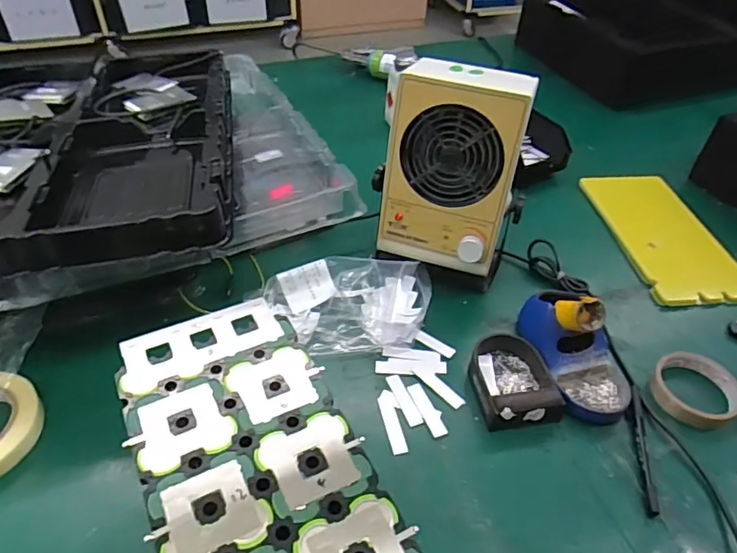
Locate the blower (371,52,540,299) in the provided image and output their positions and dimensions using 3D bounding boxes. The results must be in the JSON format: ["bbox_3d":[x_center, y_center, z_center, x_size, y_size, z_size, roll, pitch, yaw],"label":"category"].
[{"bbox_3d":[0.097,-0.108,0.638,0.157,0.237,0.106,17,46,14],"label":"blower"}]

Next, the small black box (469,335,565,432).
[{"bbox_3d":[0.150,0.106,0.577,0.079,0.032,0.106,-7,44,-10],"label":"small black box"}]

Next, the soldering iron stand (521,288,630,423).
[{"bbox_3d":[0.226,0.070,0.583,0.081,0.083,0.153,-10,45,-12],"label":"soldering iron stand"}]

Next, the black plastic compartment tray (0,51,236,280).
[{"bbox_3d":[-0.347,-0.168,0.652,0.352,0.065,0.485,-6,45,-9],"label":"black plastic compartment tray"}]

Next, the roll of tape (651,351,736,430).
[{"bbox_3d":[0.350,0.122,0.584,0.089,0.026,0.084,2,44,-1],"label":"roll of tape"}]

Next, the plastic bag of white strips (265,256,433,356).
[{"bbox_3d":[-0.025,0.032,0.637,0.198,0.056,0.115,-1,43,-4],"label":"plastic bag of white strips"}]

